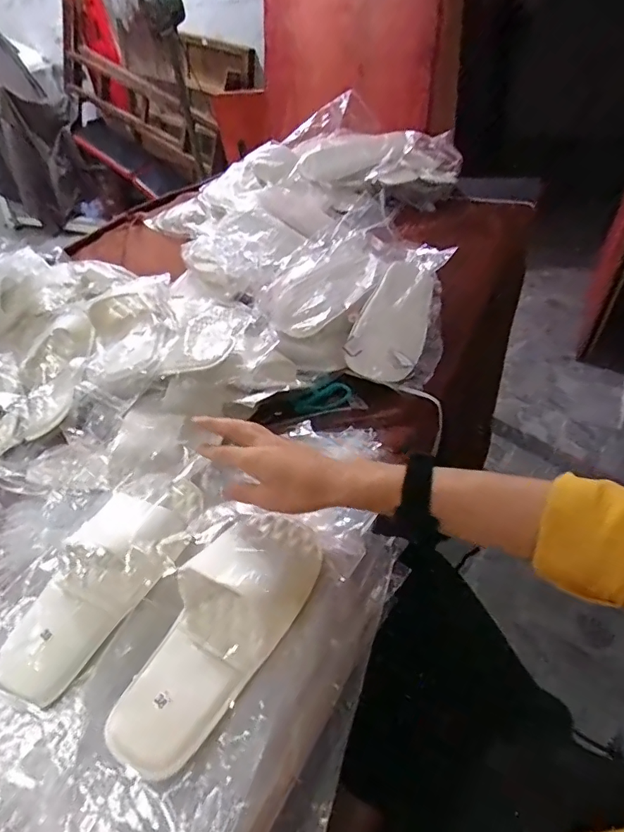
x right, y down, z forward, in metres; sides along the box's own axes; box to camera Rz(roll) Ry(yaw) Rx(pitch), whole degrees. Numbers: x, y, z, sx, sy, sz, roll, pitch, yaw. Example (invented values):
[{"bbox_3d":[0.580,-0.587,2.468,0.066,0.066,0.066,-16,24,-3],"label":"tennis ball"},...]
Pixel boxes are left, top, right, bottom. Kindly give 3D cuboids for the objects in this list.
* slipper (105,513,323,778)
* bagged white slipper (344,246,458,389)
[{"bbox_3d":[-0.075,0.163,0.413,0.093,0.047,0.227,22,49,29],"label":"slipper"},{"bbox_3d":[0.152,-0.176,0.773,0.118,0.083,0.349,9,43,17],"label":"bagged white slipper"}]

